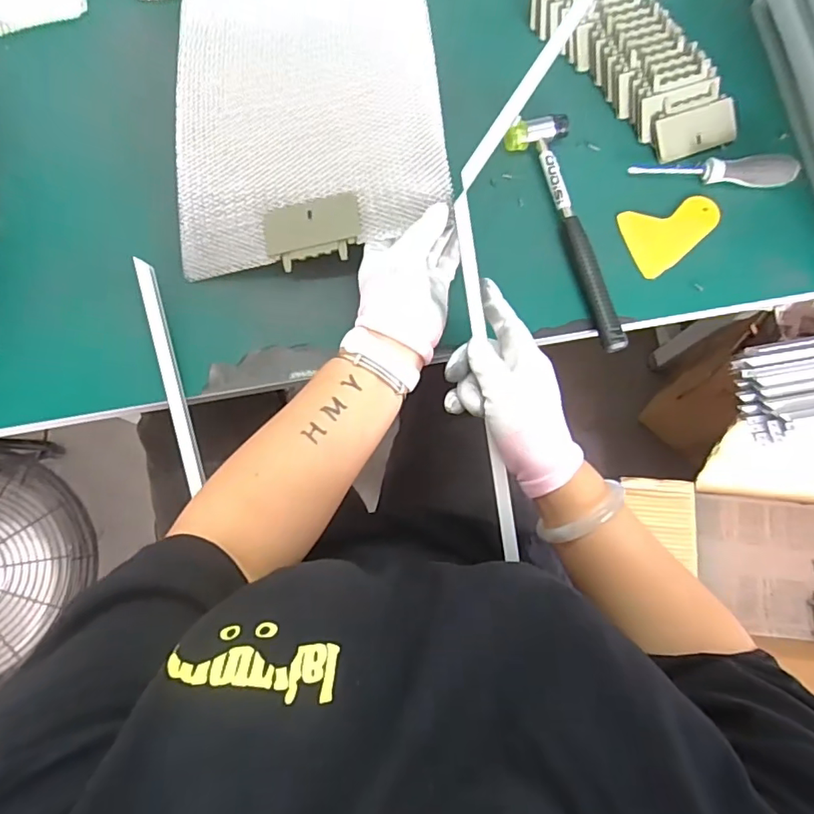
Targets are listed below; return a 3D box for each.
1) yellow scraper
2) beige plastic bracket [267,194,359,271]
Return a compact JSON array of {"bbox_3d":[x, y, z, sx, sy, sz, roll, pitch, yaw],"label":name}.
[{"bbox_3d":[0.262,-0.167,0.520,0.098,0.008,0.070,-13,75,-4],"label":"yellow scraper"},{"bbox_3d":[-0.083,-0.154,0.470,0.087,0.008,0.055,-9,90,9],"label":"beige plastic bracket"}]

